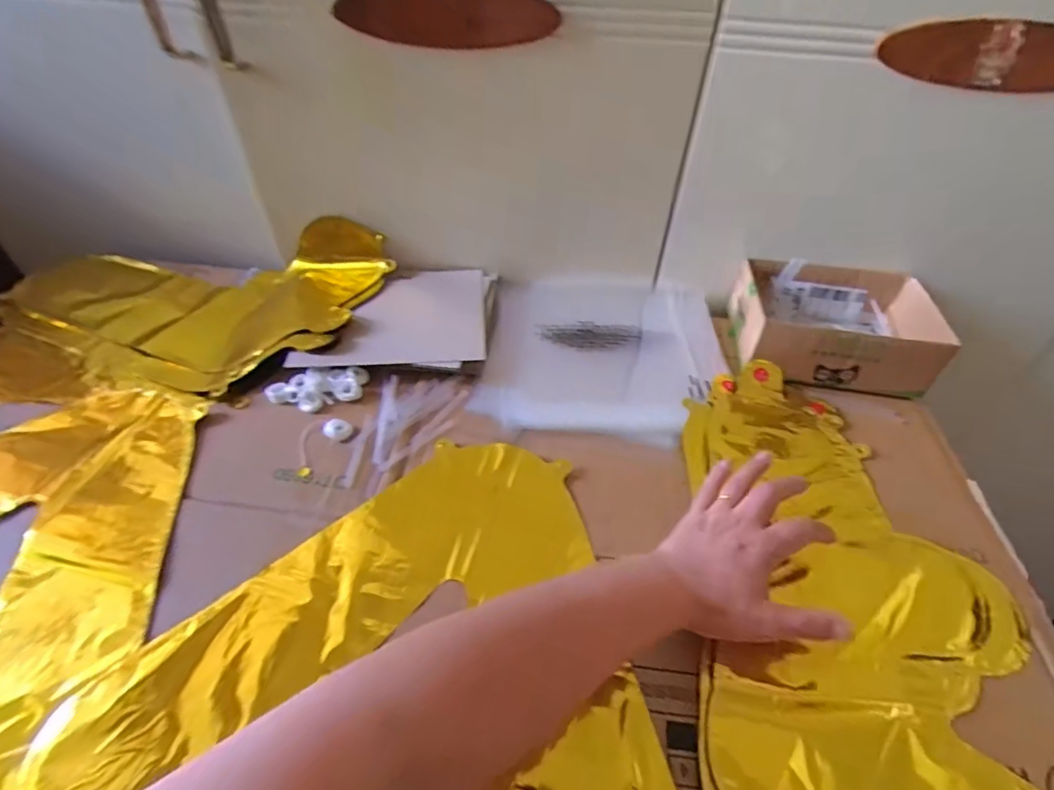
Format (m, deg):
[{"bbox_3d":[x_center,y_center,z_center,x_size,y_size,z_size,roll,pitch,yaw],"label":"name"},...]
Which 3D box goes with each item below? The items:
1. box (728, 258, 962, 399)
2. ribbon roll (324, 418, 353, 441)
[{"bbox_3d":[0.318,-0.080,0.565,0.180,0.061,0.139,11,48,8],"label":"box"},{"bbox_3d":[-0.171,0.031,0.486,0.022,0.005,0.028,-31,55,-26],"label":"ribbon roll"}]

